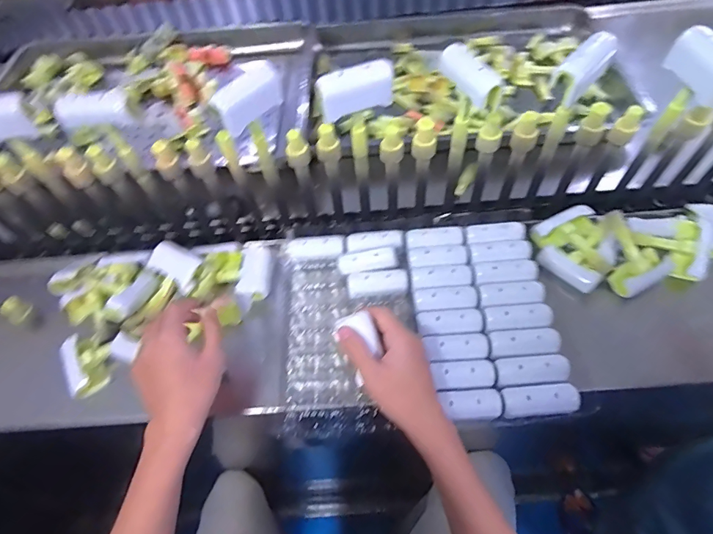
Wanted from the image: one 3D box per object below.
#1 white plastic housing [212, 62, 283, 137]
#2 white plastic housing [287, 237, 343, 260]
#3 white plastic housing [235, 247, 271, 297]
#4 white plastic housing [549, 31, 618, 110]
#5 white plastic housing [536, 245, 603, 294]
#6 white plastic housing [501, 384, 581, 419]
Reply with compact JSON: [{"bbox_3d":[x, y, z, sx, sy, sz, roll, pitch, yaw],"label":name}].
[{"bbox_3d":[-0.112,-0.174,0.436,0.024,0.041,0.078,35,66,23],"label":"white plastic housing"},{"bbox_3d":[-0.058,-0.024,0.584,0.078,0.015,0.028,1,57,4],"label":"white plastic housing"},{"bbox_3d":[-0.138,0.003,0.585,0.041,0.017,0.077,-1,57,3],"label":"white plastic housing"},{"bbox_3d":[0.227,-0.198,0.422,0.029,0.031,0.092,36,66,24],"label":"white plastic housing"},{"bbox_3d":[0.280,0.003,0.562,0.080,0.016,0.031,37,93,22],"label":"white plastic housing"},{"bbox_3d":[0.195,0.142,0.450,0.076,0.017,0.027,-5,57,1],"label":"white plastic housing"}]

